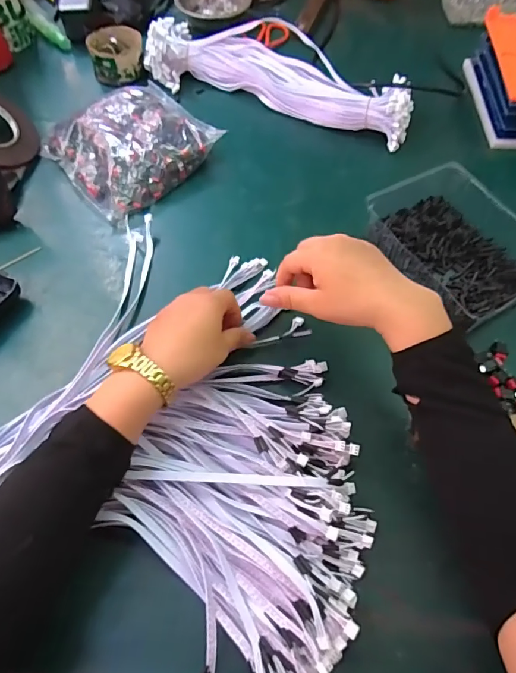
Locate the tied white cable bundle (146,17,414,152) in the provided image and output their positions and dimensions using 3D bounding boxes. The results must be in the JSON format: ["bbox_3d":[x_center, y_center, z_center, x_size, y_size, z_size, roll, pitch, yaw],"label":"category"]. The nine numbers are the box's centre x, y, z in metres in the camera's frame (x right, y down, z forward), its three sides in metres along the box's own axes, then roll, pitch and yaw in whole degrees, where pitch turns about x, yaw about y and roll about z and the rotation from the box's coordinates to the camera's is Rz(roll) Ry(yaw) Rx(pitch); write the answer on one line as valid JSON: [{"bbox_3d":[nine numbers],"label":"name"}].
[{"bbox_3d":[0.029,-0.381,0.644,0.401,0.071,0.105,20,62,12],"label":"tied white cable bundle"}]

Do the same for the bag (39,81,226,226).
[{"bbox_3d":[-0.167,-0.257,0.584,0.188,0.049,0.180,-39,67,-20],"label":"bag"}]

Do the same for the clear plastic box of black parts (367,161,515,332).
[{"bbox_3d":[0.218,-0.101,0.497,0.138,0.063,0.187,-28,64,-15],"label":"clear plastic box of black parts"}]

